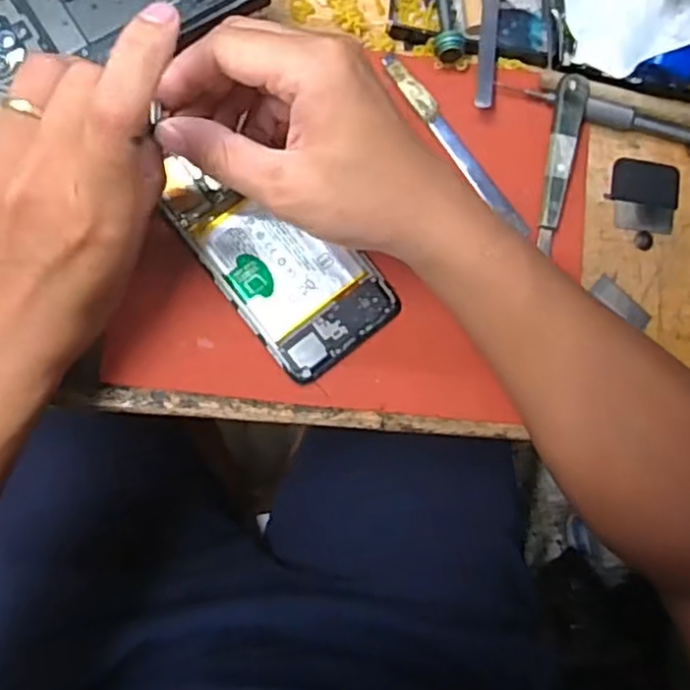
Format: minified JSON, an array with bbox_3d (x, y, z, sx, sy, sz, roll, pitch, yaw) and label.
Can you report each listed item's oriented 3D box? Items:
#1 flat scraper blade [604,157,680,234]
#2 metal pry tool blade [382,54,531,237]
[{"bbox_3d":[0.177,-0.088,0.409,0.041,0.004,0.043,11,86,-6],"label":"flat scraper blade"},{"bbox_3d":[0.063,-0.113,0.399,0.012,0.005,0.127,-38,92,-7],"label":"metal pry tool blade"}]

